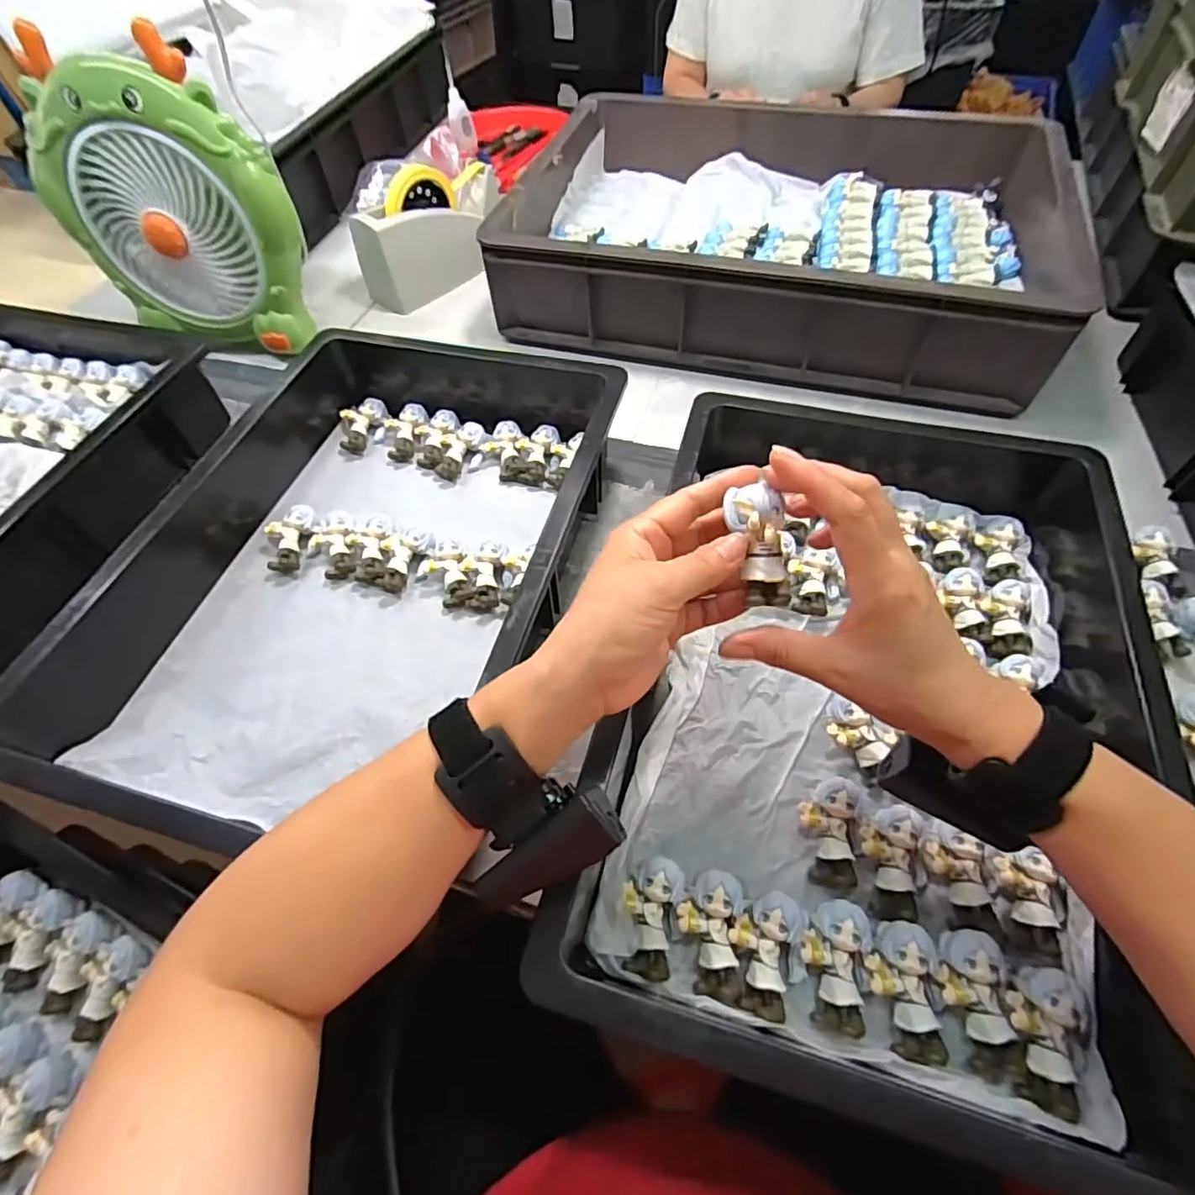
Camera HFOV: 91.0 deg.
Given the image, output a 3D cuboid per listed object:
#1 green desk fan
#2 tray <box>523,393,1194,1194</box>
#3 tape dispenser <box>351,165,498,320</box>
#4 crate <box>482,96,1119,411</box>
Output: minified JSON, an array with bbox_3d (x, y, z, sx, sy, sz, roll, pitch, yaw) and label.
[{"bbox_3d":[-0.428,-0.386,0.596,0.231,0.238,0.073,10,58,10],"label":"green desk fan"},{"bbox_3d":[0.179,0.040,0.395,0.318,0.087,0.480,11,58,10],"label":"tray"},{"bbox_3d":[-0.207,-0.457,0.726,0.062,0.113,0.189,33,64,22],"label":"tape dispenser"},{"bbox_3d":[0.191,-0.406,0.662,0.547,0.117,0.386,13,58,11],"label":"crate"}]

